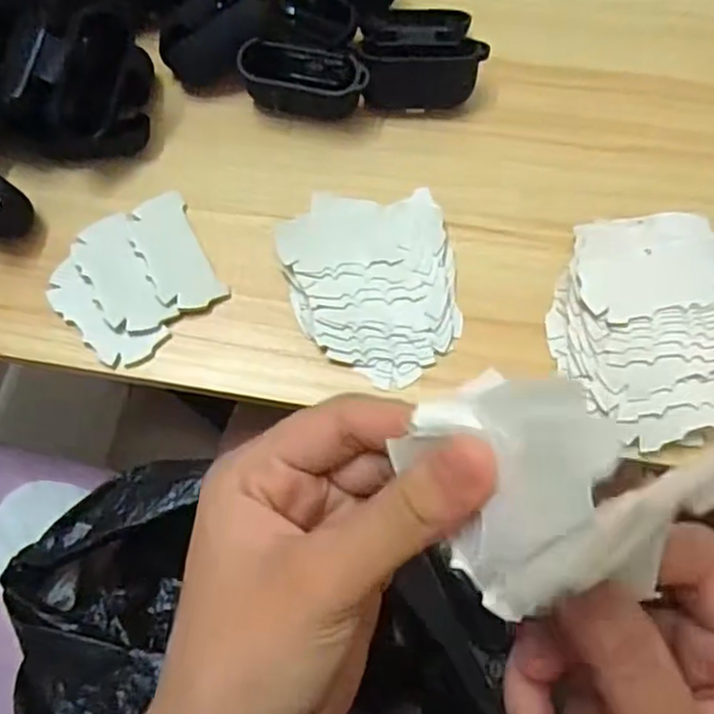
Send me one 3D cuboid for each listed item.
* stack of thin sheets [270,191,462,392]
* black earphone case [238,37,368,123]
[{"bbox_3d":[0.010,-0.036,0.356,0.085,0.023,0.097,-14,69,-8],"label":"stack of thin sheets"},{"bbox_3d":[-0.029,-0.149,0.383,0.066,0.031,0.034,16,68,5],"label":"black earphone case"}]

